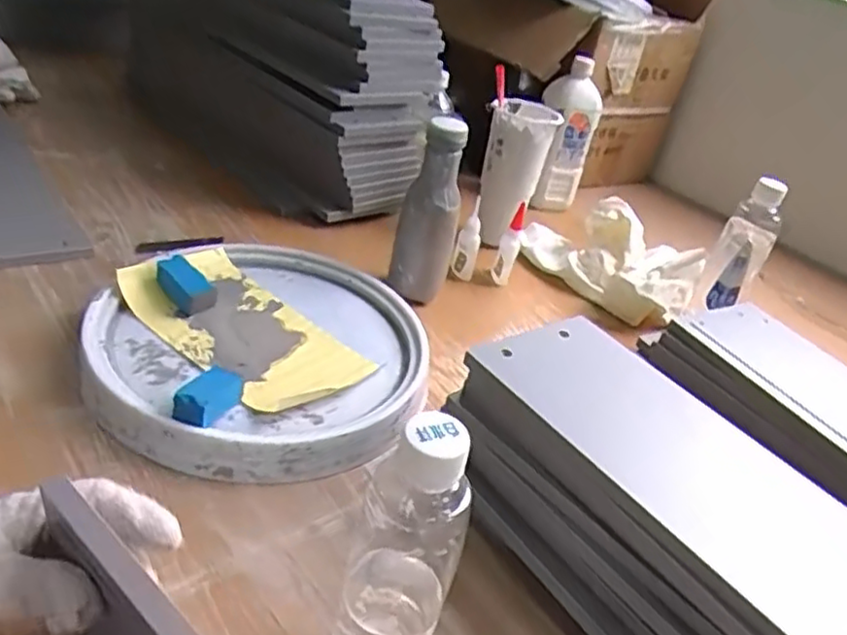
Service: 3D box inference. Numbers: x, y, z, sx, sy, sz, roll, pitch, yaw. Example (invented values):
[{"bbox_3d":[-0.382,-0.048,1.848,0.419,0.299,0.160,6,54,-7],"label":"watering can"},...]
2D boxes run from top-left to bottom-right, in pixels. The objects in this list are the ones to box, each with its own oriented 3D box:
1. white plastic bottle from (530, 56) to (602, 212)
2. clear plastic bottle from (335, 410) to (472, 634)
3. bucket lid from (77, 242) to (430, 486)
[{"bbox_3d":[0.202,-0.268,1.032,0.089,0.206,0.075,-2,35,-25],"label":"white plastic bottle"},{"bbox_3d":[-0.011,0.131,0.373,0.062,0.189,0.058,16,33,3],"label":"clear plastic bottle"},{"bbox_3d":[-0.141,0.016,0.624,0.293,0.039,0.299,3,33,-17],"label":"bucket lid"}]

